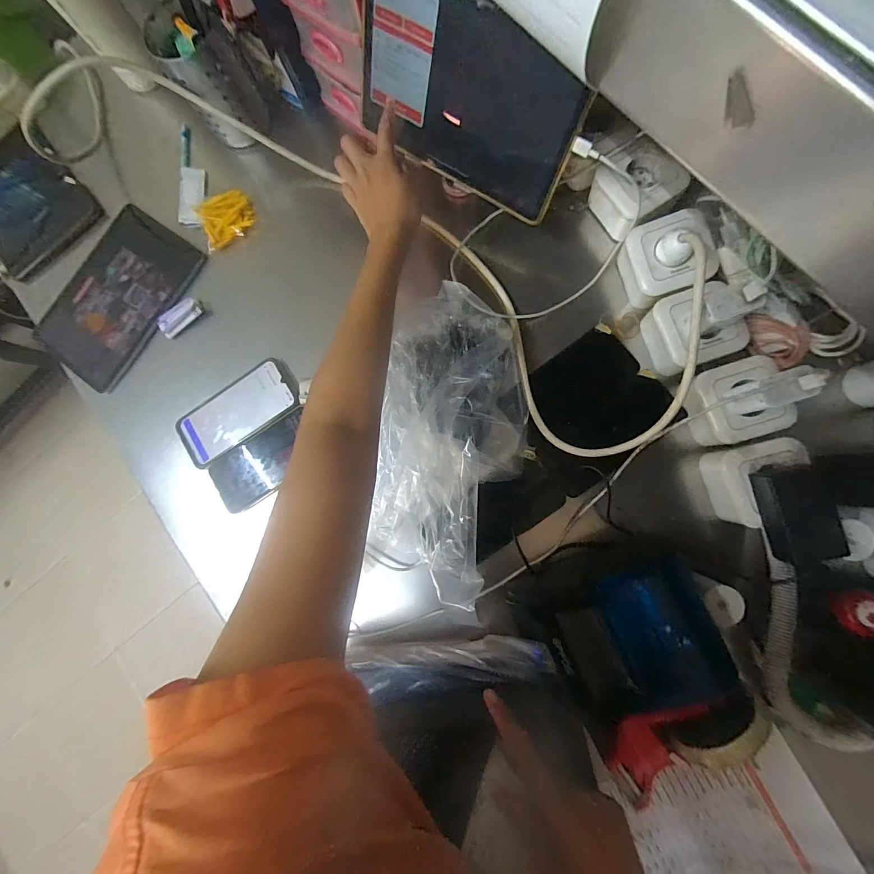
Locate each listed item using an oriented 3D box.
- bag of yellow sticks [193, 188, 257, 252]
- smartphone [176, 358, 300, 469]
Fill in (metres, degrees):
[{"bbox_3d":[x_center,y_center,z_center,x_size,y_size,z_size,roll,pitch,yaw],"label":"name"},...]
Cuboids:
[{"bbox_3d":[-0.316,-0.328,0.563,0.075,0.032,0.104,32,89,10],"label":"bag of yellow sticks"},{"bbox_3d":[-0.274,-0.033,0.518,0.177,0.010,0.084,-34,81,3],"label":"smartphone"}]

